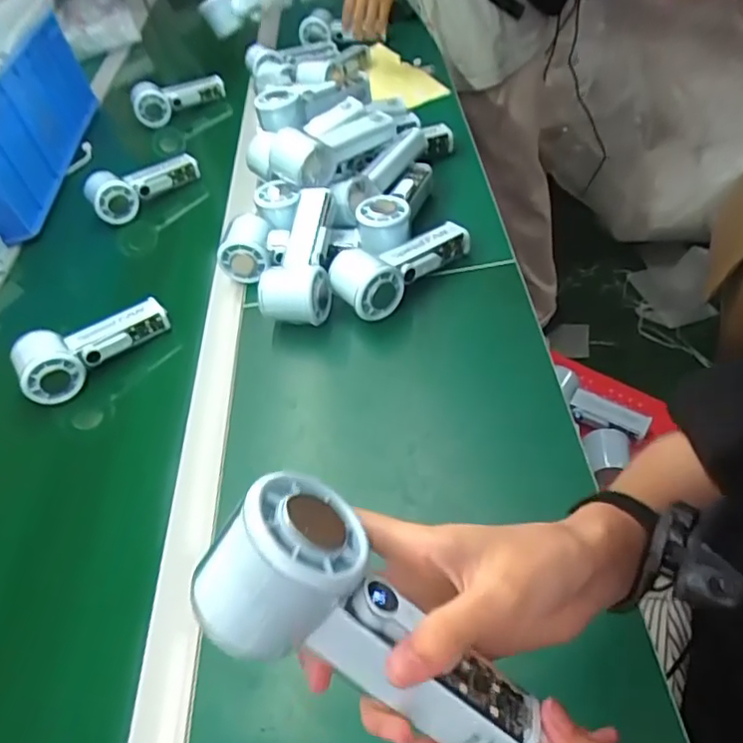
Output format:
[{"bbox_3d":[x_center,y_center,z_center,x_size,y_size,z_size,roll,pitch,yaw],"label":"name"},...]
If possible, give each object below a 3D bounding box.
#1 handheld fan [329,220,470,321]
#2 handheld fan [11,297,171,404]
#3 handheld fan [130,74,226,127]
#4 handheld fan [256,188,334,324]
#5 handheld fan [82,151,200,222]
[{"bbox_3d":[0.036,-0.110,0.616,0.151,0.058,0.064,-33,49,-13],"label":"handheld fan"},{"bbox_3d":[-0.294,-0.028,0.641,0.152,0.056,0.054,-40,52,-20],"label":"handheld fan"},{"bbox_3d":[-0.332,-0.476,1.046,0.155,0.060,0.056,-21,48,-4],"label":"handheld fan"},{"bbox_3d":[-0.075,-0.119,0.638,0.069,0.060,0.157,-5,48,11],"label":"handheld fan"},{"bbox_3d":[-0.314,-0.261,0.843,0.155,0.056,0.056,-27,48,-10],"label":"handheld fan"}]

